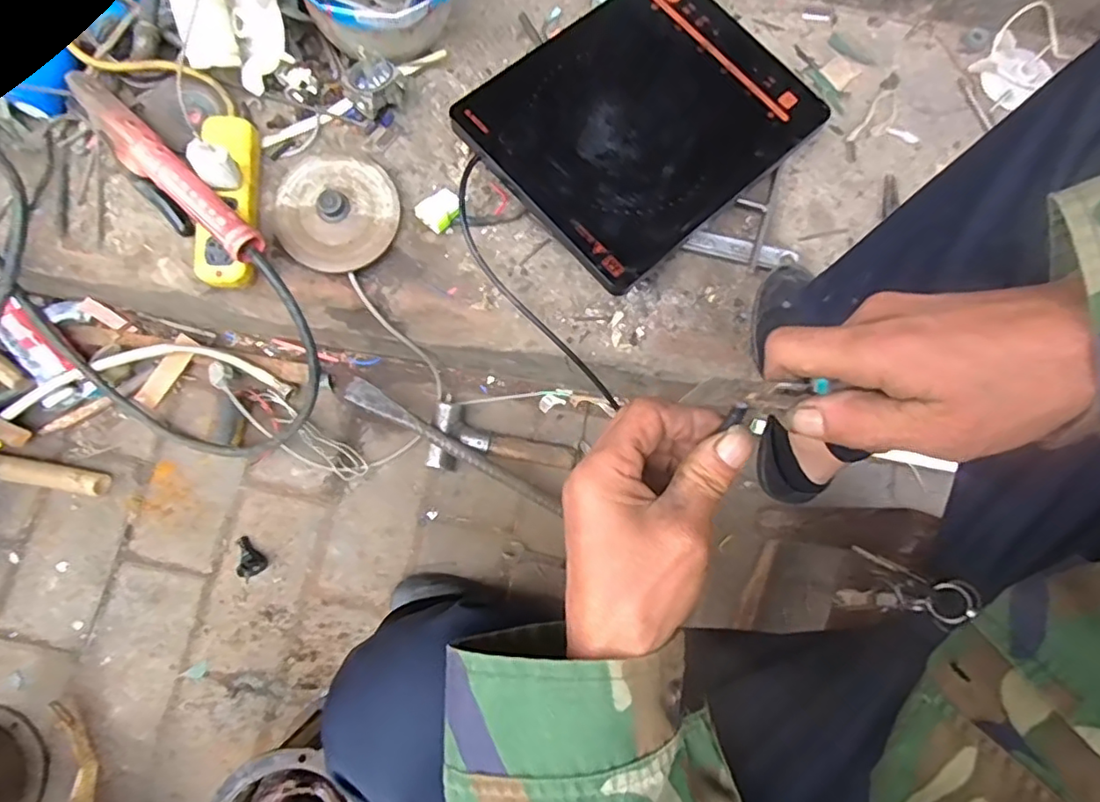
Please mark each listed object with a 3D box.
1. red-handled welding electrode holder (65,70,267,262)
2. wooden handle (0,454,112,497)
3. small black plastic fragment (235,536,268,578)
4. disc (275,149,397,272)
[{"bbox_3d":[-0.430,-0.252,0.665,0.287,0.065,0.053,43,81,7],"label":"red-handled welding electrode holder"},{"bbox_3d":[-0.674,0.093,0.773,0.180,0.033,0.034,9,79,1],"label":"wooden handle"},{"bbox_3d":[-0.397,0.205,0.772,0.054,0.028,0.031,44,81,7],"label":"small black plastic fragment"},{"bbox_3d":[-0.252,-0.227,0.690,0.140,0.030,0.145,0,79,-1],"label":"disc"}]

